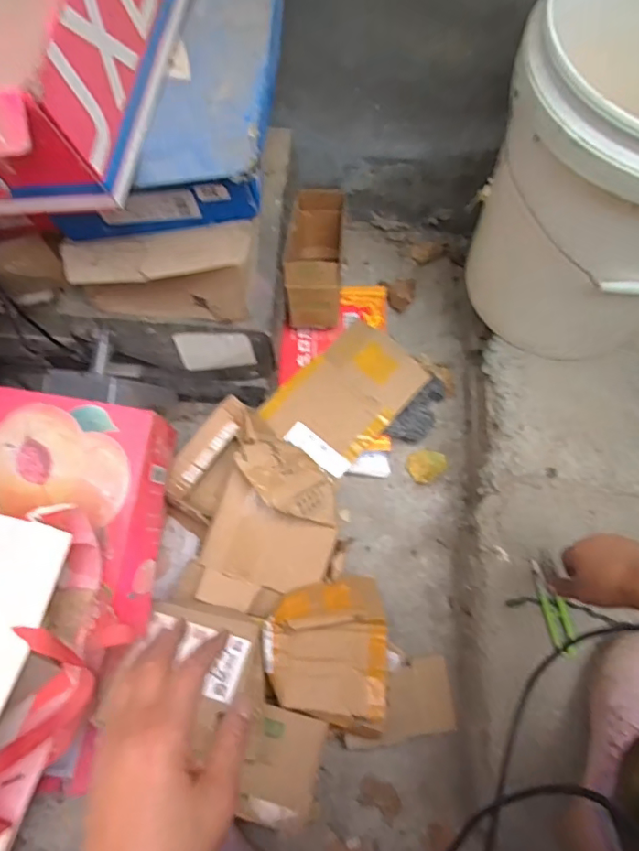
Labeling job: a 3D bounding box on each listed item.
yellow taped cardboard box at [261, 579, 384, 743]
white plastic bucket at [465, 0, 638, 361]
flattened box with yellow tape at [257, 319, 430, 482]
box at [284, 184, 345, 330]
[{"bbox_3d":[0.009,0.290,0.674,0.157,0.051,0.174,-7,69,-2],"label":"yellow taped cardboard box"},{"bbox_3d":[0.369,-0.305,0.627,0.301,0.365,0.361,31,73,12],"label":"white plastic bucket"},{"bbox_3d":[0.040,-0.047,0.821,0.157,0.021,0.219,41,83,11],"label":"flattened box with yellow tape"},{"bbox_3d":[-0.006,-0.282,0.883,0.100,0.119,0.236,-2,55,0],"label":"box"}]

